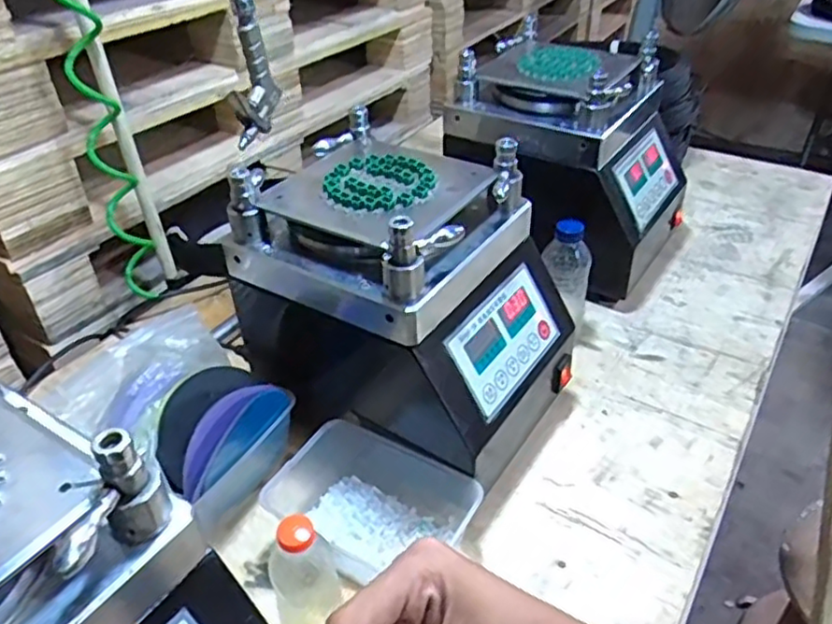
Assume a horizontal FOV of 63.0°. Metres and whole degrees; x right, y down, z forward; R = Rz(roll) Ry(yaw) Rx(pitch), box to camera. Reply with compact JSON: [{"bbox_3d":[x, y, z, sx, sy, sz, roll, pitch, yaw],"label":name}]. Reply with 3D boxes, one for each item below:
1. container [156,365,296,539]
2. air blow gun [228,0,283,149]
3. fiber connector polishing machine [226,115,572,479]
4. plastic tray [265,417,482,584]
[{"bbox_3d":[-0.188,0.123,0.648,0.084,0.109,0.149,18,42,23],"label":"container"},{"bbox_3d":[-0.174,-0.266,0.699,0.034,0.168,0.060,3,39,6],"label":"air blow gun"},{"bbox_3d":[-0.008,-0.003,0.694,0.285,0.286,0.210,19,43,24],"label":"fiber connector polishing machine"},{"bbox_3d":[-0.042,0.178,0.633,0.190,0.070,0.116,16,42,21],"label":"plastic tray"}]

